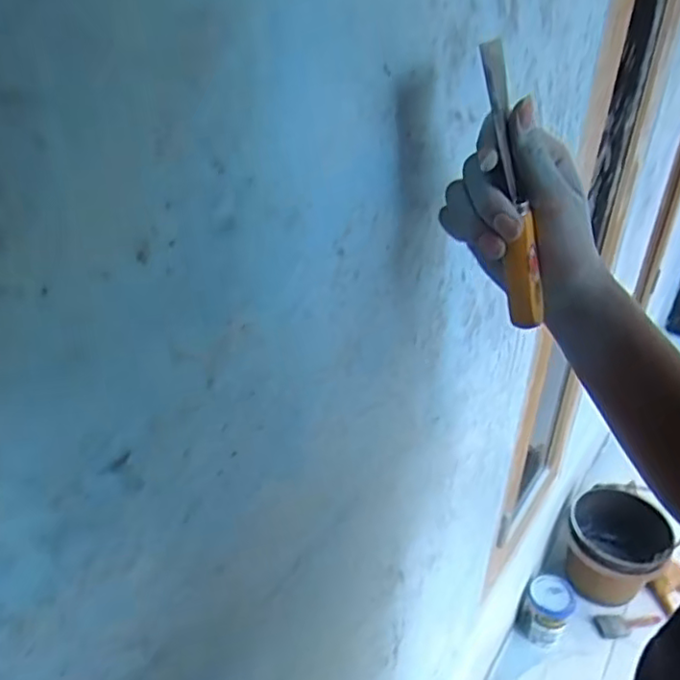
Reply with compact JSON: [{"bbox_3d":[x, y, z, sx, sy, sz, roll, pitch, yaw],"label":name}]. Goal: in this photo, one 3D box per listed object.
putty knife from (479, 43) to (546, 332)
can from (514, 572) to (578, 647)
[{"bbox_3d":[0.100,-0.086,0.376,0.026,0.168,0.015,-26,21,-39],"label":"putty knife"},{"bbox_3d":[0.547,0.724,1.699,0.128,0.181,0.111,16,34,22],"label":"can"}]

